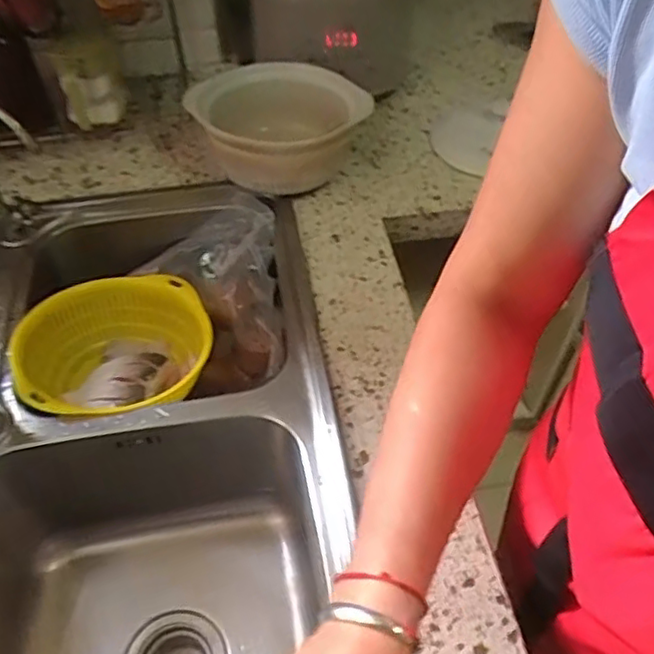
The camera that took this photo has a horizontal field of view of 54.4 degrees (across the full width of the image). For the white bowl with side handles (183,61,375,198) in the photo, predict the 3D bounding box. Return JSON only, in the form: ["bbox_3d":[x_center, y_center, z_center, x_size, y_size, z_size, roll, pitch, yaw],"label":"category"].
[{"bbox_3d":[-0.058,-0.263,0.850,0.215,0.119,0.184,-16,52,-12],"label":"white bowl with side handles"}]

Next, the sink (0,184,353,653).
[{"bbox_3d":[-0.191,0.179,0.695,0.382,0.235,0.731,-6,51,-5],"label":"sink"}]

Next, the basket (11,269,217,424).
[{"bbox_3d":[-0.235,0.038,0.742,0.213,0.109,0.208,0,51,0],"label":"basket"}]

